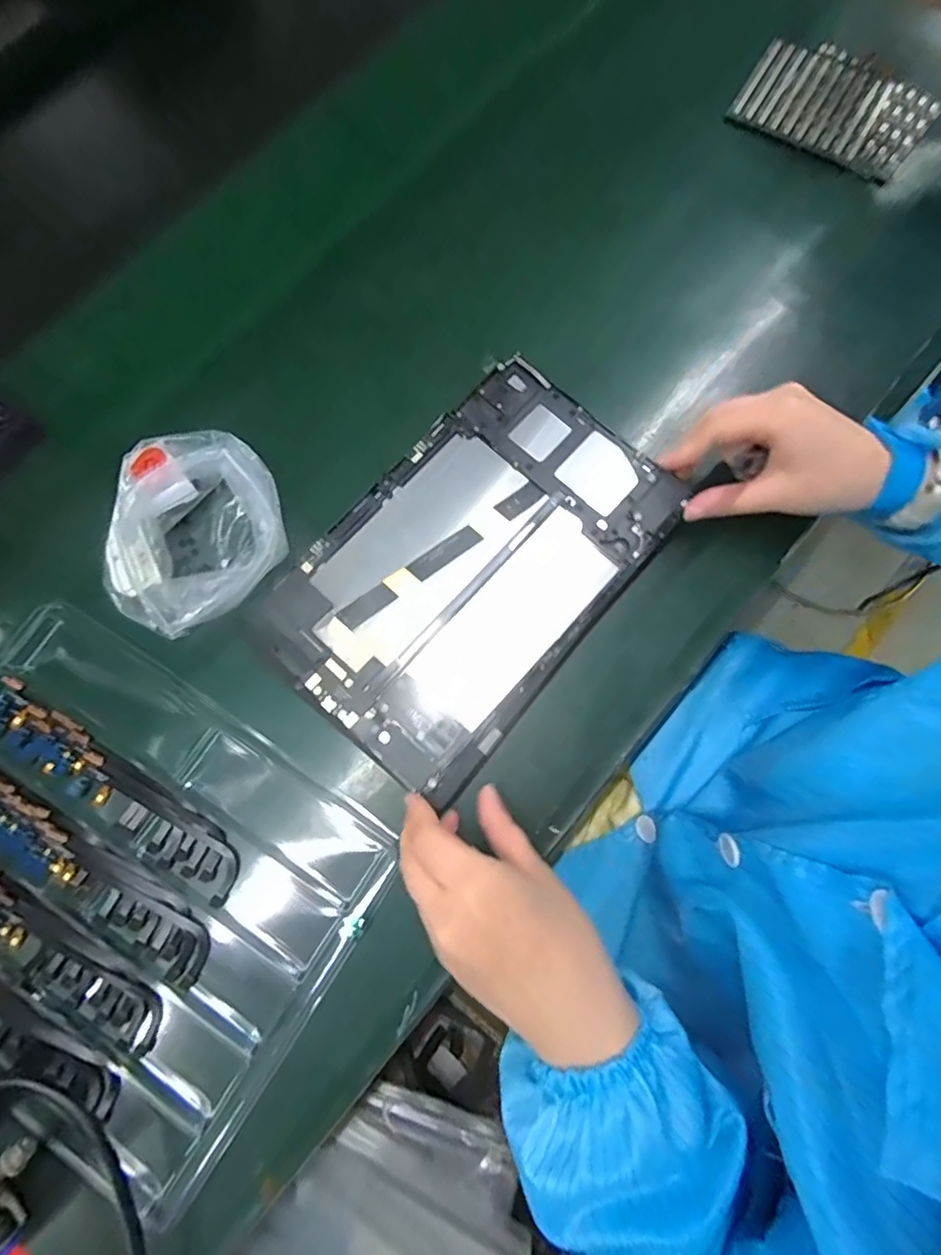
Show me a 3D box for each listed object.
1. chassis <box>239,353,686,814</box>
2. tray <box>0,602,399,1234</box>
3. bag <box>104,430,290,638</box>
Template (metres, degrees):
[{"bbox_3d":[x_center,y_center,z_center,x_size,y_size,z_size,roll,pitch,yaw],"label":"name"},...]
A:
[{"bbox_3d":[0.001,-0.039,0.342,0.154,0.009,0.238,40,81,6],"label":"chassis"},{"bbox_3d":[-0.206,0.141,0.322,0.271,0.016,0.215,32,79,8],"label":"tray"},{"bbox_3d":[-0.164,-0.057,0.349,0.103,0.049,0.115,43,80,9],"label":"bag"}]

